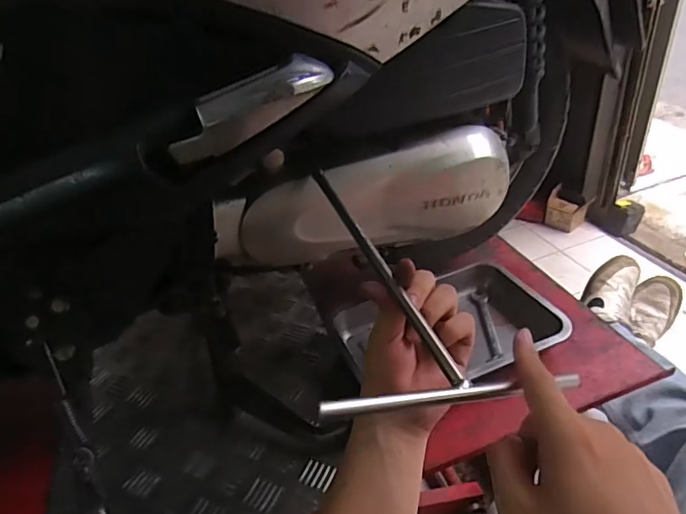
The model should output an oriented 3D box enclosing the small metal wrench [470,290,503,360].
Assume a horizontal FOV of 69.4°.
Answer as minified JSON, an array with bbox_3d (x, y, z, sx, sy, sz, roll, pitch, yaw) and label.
[{"bbox_3d":[0.216,0.099,0.751,0.027,0.009,0.165,3,33,5],"label":"small metal wrench"}]

